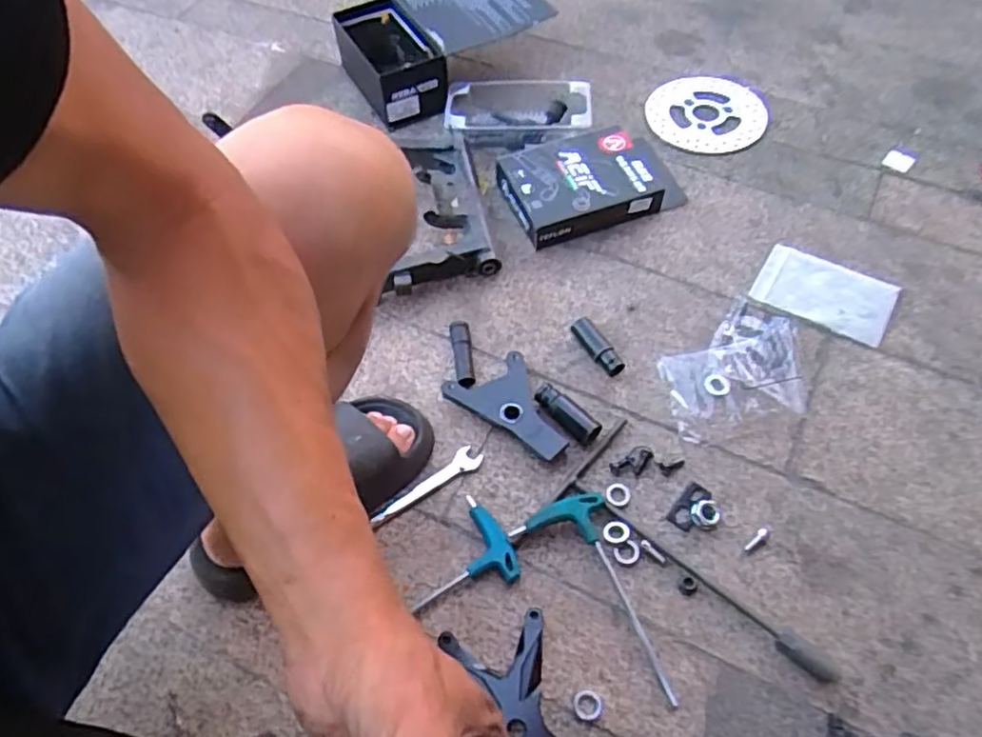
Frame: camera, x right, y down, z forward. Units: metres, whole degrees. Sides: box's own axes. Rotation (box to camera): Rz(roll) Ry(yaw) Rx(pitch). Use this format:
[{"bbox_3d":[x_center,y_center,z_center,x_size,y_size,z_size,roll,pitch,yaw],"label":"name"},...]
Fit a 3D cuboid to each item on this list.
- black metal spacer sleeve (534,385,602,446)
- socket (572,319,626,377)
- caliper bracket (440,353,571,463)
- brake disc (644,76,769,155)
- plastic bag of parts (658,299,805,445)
[{"bbox_3d":[0.083,0.050,0.725,0.026,0.023,0.081,-40,63,-21],"label":"black metal spacer sleeve"},{"bbox_3d":[0.121,-0.025,0.765,0.024,0.022,0.078,-27,60,-14],"label":"socket"},{"bbox_3d":[0.016,0.050,0.717,0.090,0.019,0.130,-24,59,-12],"label":"caliper bracket"},{"bbox_3d":[0.324,-0.388,1.008,0.172,0.012,0.170,0,57,3],"label":"brake disc"},{"bbox_3d":[0.269,-0.001,0.748,0.167,0.008,0.140,-15,57,-7],"label":"plastic bag of parts"}]

